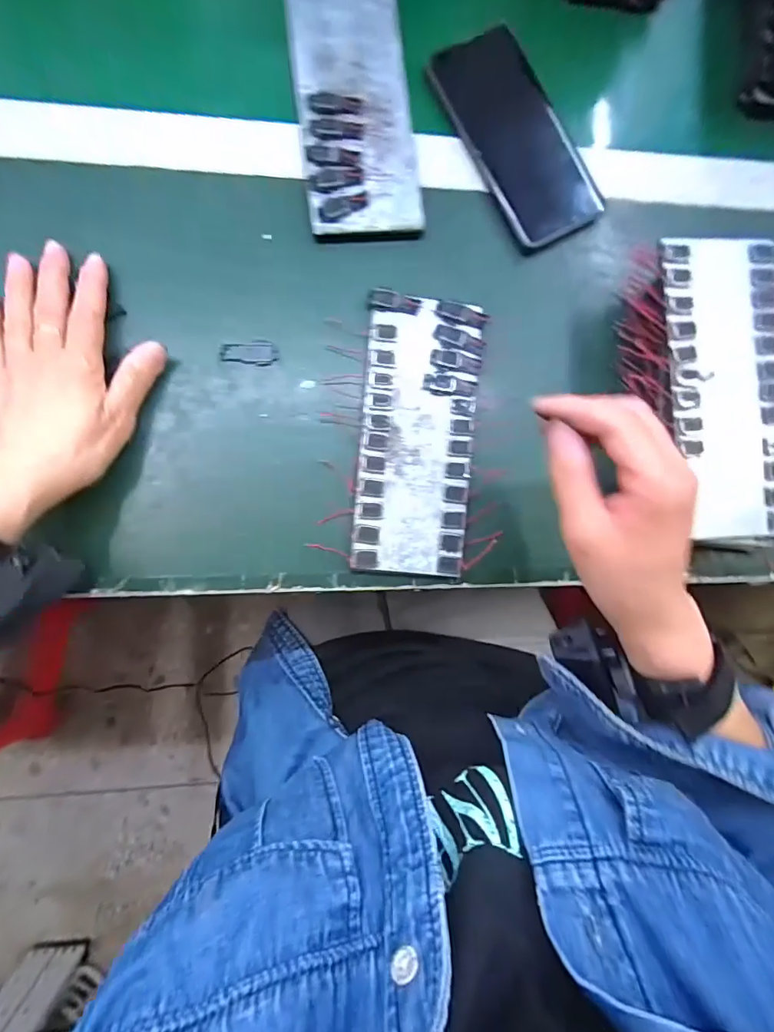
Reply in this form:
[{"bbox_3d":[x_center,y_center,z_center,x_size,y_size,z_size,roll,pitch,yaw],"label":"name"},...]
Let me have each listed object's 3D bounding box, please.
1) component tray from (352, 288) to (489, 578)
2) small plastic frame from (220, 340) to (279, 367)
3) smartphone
[{"bbox_3d":[0.023,-0.058,0.345,0.082,0.012,0.198,4,89,-4],"label":"component tray"},{"bbox_3d":[-0.098,-0.117,0.340,0.039,0.006,0.018,3,89,-4],"label":"small plastic frame"},{"bbox_3d":[0.099,-0.291,0.366,0.077,0.011,0.169,-27,91,-4],"label":"smartphone"}]

